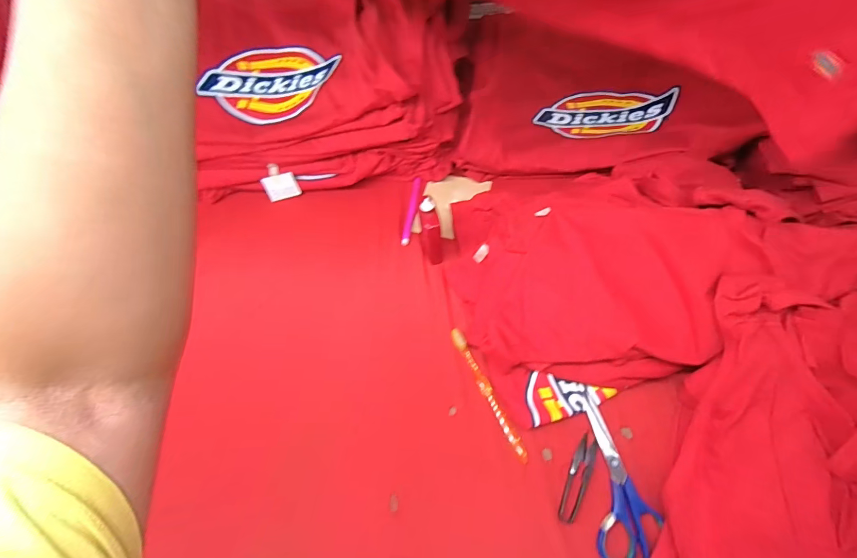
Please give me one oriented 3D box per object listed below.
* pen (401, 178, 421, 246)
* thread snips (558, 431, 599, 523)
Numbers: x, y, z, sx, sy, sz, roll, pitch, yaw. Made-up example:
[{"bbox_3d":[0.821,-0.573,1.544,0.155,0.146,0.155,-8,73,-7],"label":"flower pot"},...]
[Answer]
[{"bbox_3d":[-0.027,-0.112,0.606,0.013,0.014,0.128,6,60,8],"label":"pen"},{"bbox_3d":[0.171,0.224,0.420,0.023,0.008,0.094,21,63,16],"label":"thread snips"}]

